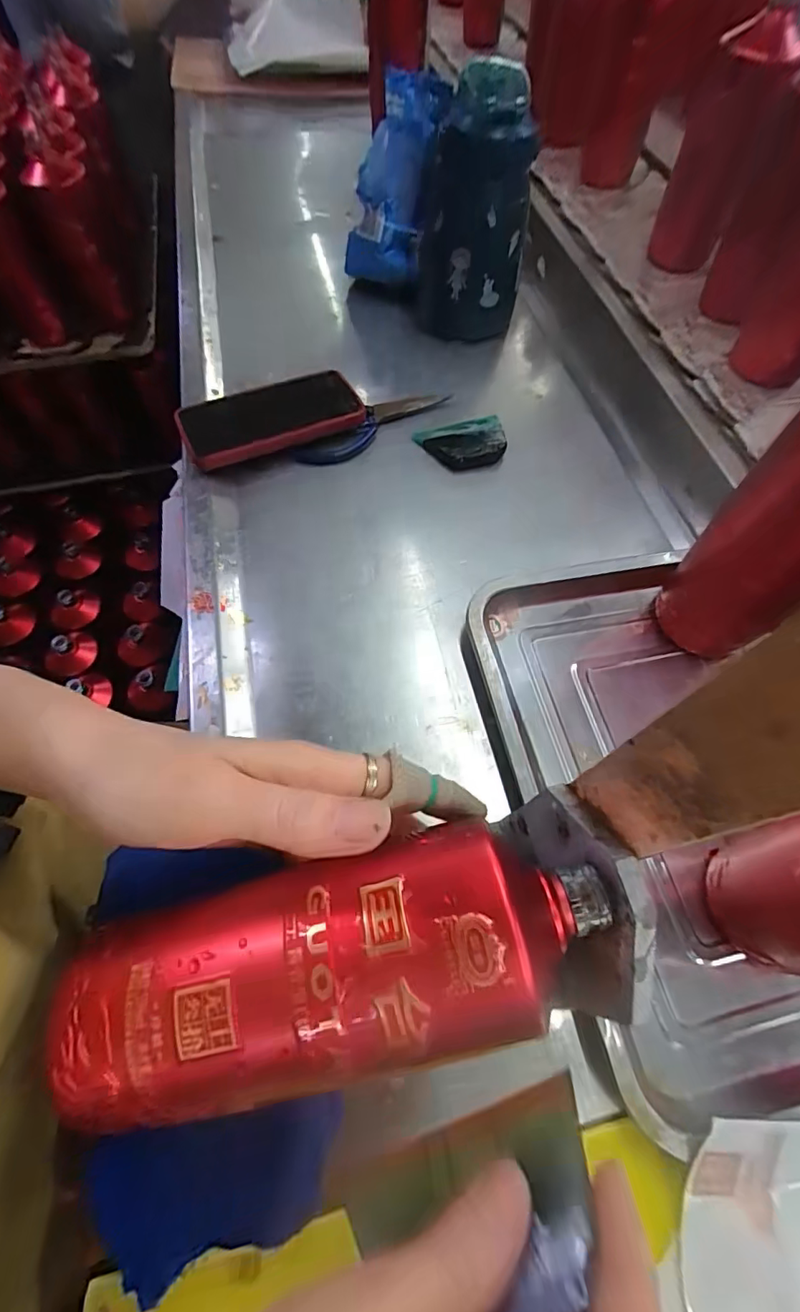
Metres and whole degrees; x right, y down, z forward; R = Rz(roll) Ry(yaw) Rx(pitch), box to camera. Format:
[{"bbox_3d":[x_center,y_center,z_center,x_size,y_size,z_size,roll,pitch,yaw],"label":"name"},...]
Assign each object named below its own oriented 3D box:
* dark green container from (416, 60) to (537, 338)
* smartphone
[{"bbox_3d":[0.078,-0.463,0.544,0.108,0.199,0.094,2,62,1],"label":"dark green container"},{"bbox_3d":[-0.122,-0.227,0.488,0.165,0.018,0.085,-21,58,-11],"label":"smartphone"}]

